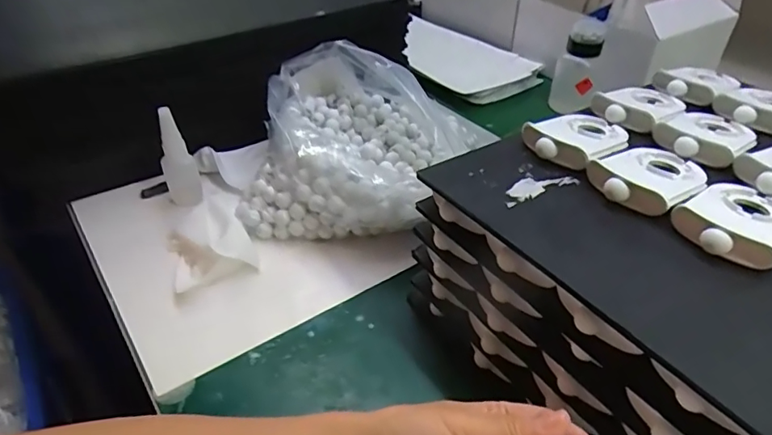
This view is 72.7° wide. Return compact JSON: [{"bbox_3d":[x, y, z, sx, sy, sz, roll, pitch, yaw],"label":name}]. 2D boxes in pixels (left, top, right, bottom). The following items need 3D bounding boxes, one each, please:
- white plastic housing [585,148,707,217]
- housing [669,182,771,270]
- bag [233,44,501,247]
[{"bbox_3d":[0.183,-0.030,0.363,0.062,0.018,0.087,32,48,33],"label":"white plastic housing"},{"bbox_3d":[0.221,0.000,0.327,0.089,0.014,0.059,-29,47,-32],"label":"housing"},{"bbox_3d":[-0.038,-0.081,0.559,0.197,0.125,0.224,1,40,-1],"label":"bag"}]

